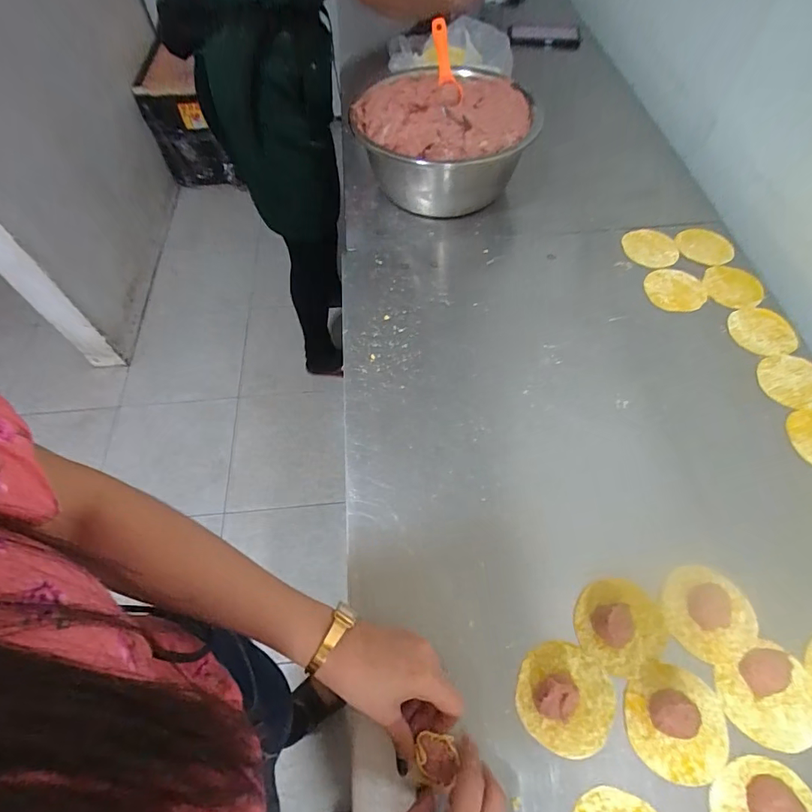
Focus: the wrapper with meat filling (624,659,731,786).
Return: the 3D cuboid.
[{"bbox_3d":[0.231,0.265,0.386,0.079,0.023,0.083,-1,60,2],"label":"wrapper with meat filling"}]

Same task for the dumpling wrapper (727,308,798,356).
[{"bbox_3d":[0.475,-0.099,0.613,0.080,0.004,0.077,-9,60,-3],"label":"dumpling wrapper"}]

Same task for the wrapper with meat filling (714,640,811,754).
[{"bbox_3d":[0.316,0.249,0.392,0.079,0.020,0.071,-21,61,-10],"label":"wrapper with meat filling"}]

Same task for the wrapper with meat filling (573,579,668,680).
[{"bbox_3d":[0.202,0.200,0.424,0.081,0.022,0.075,-1,60,2],"label":"wrapper with meat filling"}]

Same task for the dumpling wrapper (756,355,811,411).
[{"bbox_3d":[0.483,-0.031,0.568,0.086,0.004,0.078,-8,60,-2],"label":"dumpling wrapper"}]

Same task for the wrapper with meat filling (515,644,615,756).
[{"bbox_3d":[0.140,0.250,0.394,0.079,0.027,0.082,-1,60,2],"label":"wrapper with meat filling"}]

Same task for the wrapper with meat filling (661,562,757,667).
[{"bbox_3d":[0.287,0.194,0.434,0.084,0.019,0.080,-1,60,2],"label":"wrapper with meat filling"}]

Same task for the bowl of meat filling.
[{"bbox_3d":[0.068,-0.406,0.720,0.237,0.156,0.227,-1,60,2],"label":"bowl of meat filling"}]

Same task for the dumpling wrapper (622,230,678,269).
[{"bbox_3d":[0.370,-0.238,0.695,0.078,0.004,0.079,11,61,7],"label":"dumpling wrapper"}]

